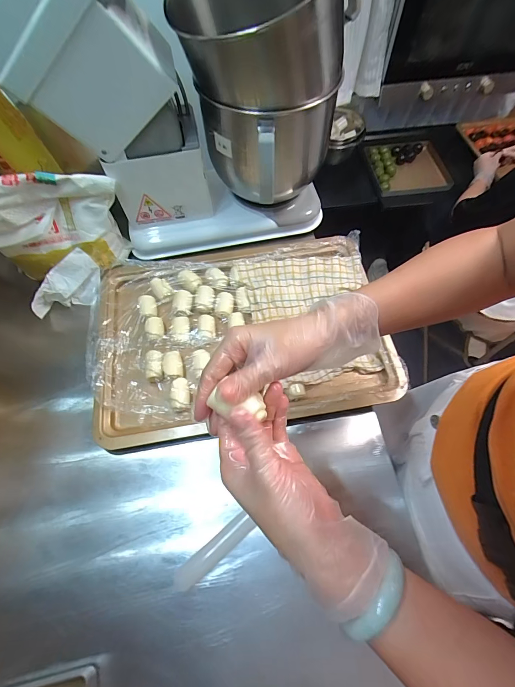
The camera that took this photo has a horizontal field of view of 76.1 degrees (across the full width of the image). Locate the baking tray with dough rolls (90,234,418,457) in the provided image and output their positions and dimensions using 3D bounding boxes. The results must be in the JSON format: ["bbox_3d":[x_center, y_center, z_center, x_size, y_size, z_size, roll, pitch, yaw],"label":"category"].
[{"bbox_3d":[-0.034,-0.038,0.562,0.474,0.029,0.356,-9,65,-2],"label":"baking tray with dough rolls"}]

